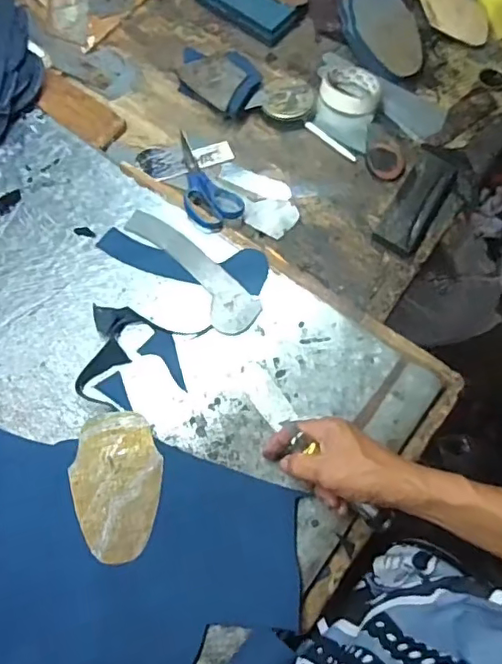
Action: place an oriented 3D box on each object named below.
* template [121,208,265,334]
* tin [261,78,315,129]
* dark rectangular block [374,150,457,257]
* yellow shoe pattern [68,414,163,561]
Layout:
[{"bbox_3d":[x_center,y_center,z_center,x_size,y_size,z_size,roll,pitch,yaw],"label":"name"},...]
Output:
[{"bbox_3d":[-0.075,-0.075,0.656,0.203,0.005,0.057,41,73,13],"label":"template"},{"bbox_3d":[0.055,-0.318,0.768,0.066,0.022,0.071,0,68,-1],"label":"tin"},{"bbox_3d":[0.217,-0.169,0.721,0.052,0.010,0.159,31,71,10],"label":"dark rectangular block"},{"bbox_3d":[-0.135,0.154,0.567,0.088,0.004,0.145,-15,68,-8],"label":"yellow shoe pattern"}]

